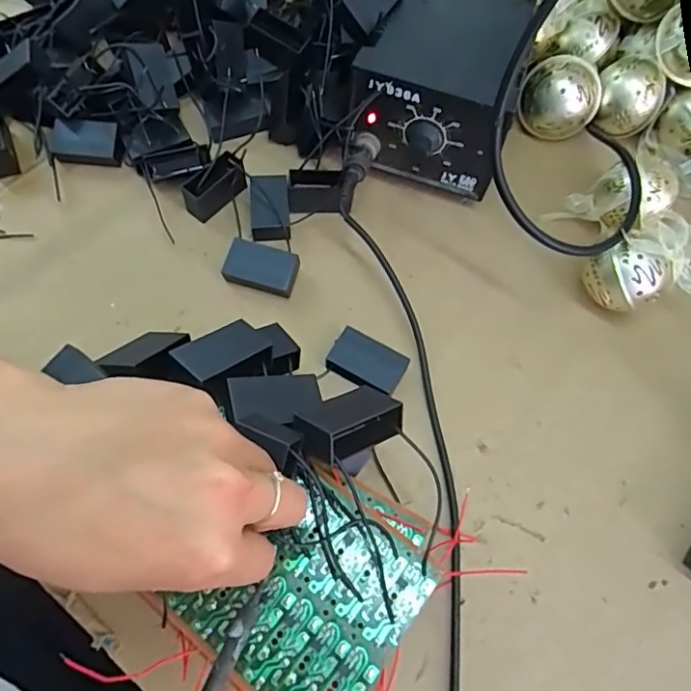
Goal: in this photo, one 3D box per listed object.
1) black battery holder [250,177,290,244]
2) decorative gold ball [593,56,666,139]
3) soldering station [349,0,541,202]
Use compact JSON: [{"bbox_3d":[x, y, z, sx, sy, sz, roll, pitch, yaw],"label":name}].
[{"bbox_3d":[-0.056,-0.102,0.413,0.028,0.019,0.050,-4,65,-5],"label":"black battery holder"},{"bbox_3d":[0.226,-0.200,0.444,0.052,0.043,0.042,30,67,11],"label":"decorative gold ball"},{"bbox_3d":[0.077,-0.196,0.417,0.110,0.102,0.138,23,66,8],"label":"soldering station"}]

